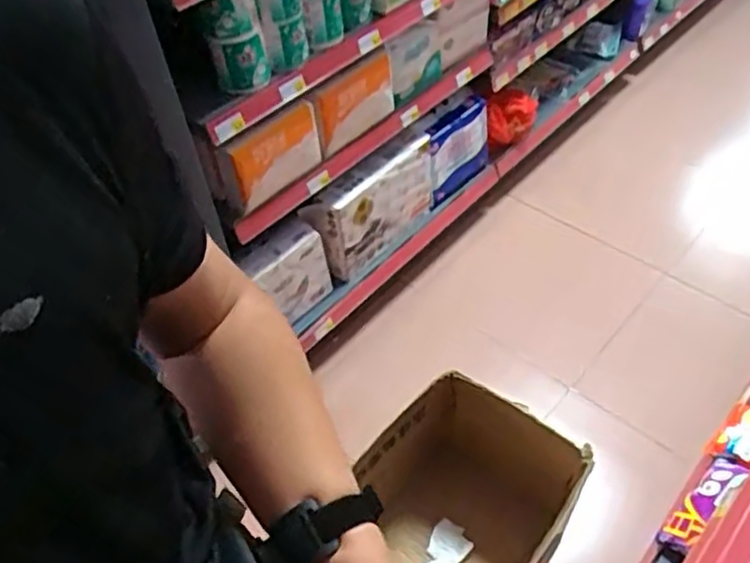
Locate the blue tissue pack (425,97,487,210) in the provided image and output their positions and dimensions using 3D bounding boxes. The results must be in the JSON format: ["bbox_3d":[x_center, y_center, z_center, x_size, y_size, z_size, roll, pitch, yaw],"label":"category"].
[{"bbox_3d":[0.234,-0.366,1.917,0.058,0.227,0.273,32,58,28],"label":"blue tissue pack"}]

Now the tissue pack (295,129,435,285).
[{"bbox_3d":[0.013,-0.190,1.739,0.409,0.260,0.079,-36,55,-25],"label":"tissue pack"}]

